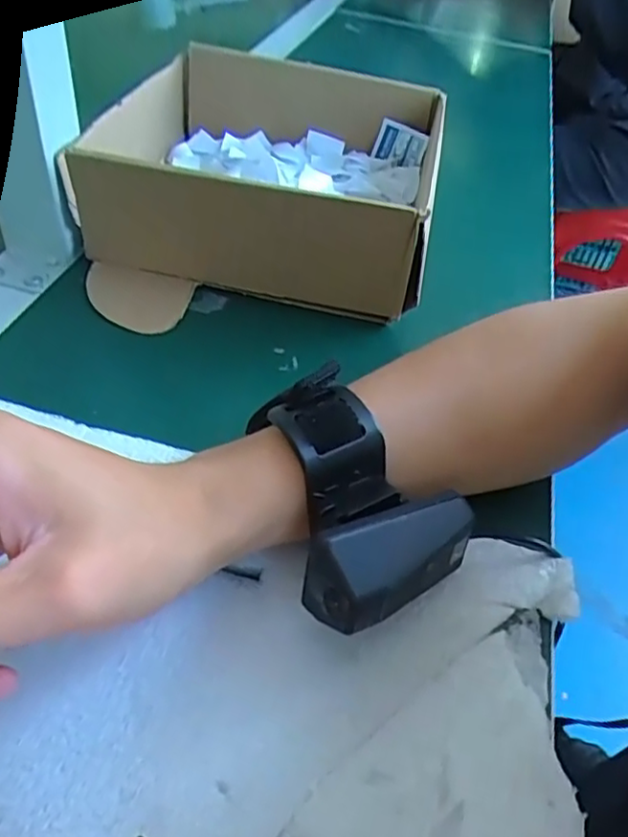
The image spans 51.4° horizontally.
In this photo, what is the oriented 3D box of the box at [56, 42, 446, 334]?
[{"bbox_3d":[-0.026,-0.164,0.441,0.208,0.076,0.236,11,44,3],"label":"box"}]

